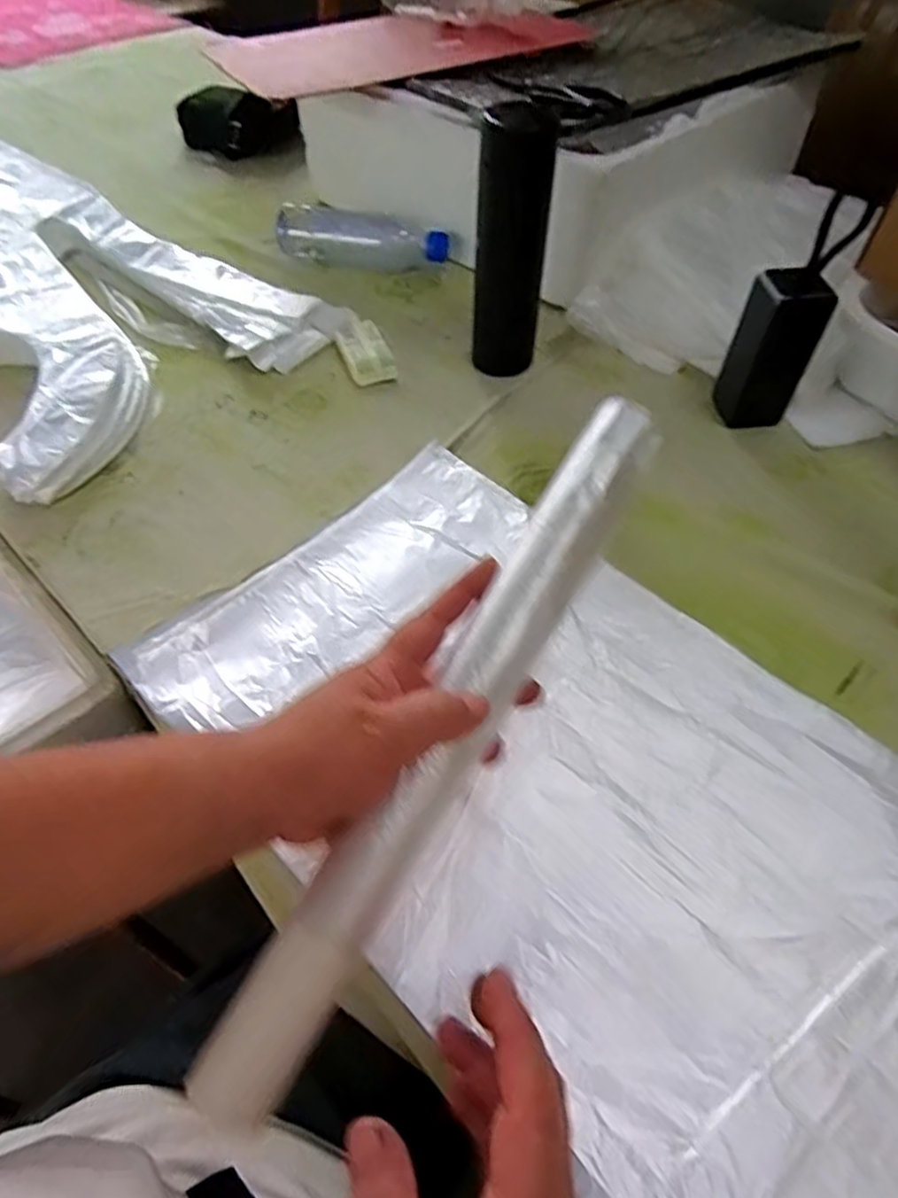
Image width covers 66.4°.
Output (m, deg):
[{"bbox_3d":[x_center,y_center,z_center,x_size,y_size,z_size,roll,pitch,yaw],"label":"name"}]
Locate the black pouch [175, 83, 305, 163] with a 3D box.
[{"bbox_3d":[-0.334,-0.739,1.076,0.221,0.076,0.075,18,54,14],"label":"black pouch"}]

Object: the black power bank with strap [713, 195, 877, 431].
[{"bbox_3d":[0.285,-0.239,0.589,0.055,0.186,0.052,-5,52,-4],"label":"black power bank with strap"}]

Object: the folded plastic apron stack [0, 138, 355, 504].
[{"bbox_3d":[-0.568,-0.433,0.839,0.901,0.058,0.369,37,60,22],"label":"folded plastic apron stack"}]

